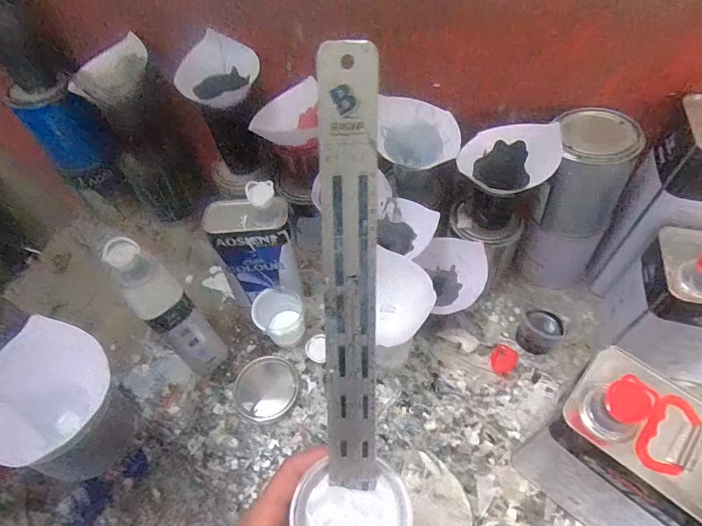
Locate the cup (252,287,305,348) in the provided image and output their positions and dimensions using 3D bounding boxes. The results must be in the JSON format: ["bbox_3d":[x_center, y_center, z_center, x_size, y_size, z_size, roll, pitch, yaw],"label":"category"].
[{"bbox_3d":[-0.109,0.081,0.659,0.066,0.079,0.066,-2,55,3],"label":"cup"}]

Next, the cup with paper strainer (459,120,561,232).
[{"bbox_3d":[0.203,-0.113,0.577,0.115,0.128,0.091,21,59,17],"label":"cup with paper strainer"}]

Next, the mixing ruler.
[{"bbox_3d":[0.000,0.021,0.258,0.029,0.275,0.004,0,17,0],"label":"mixing ruler"}]

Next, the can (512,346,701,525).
[{"bbox_3d":[0.289,0.208,0.441,0.176,0.219,0.107,30,63,22],"label":"can"}]

